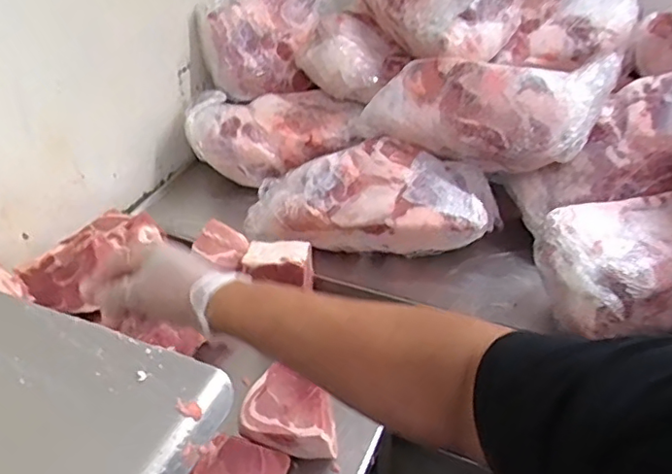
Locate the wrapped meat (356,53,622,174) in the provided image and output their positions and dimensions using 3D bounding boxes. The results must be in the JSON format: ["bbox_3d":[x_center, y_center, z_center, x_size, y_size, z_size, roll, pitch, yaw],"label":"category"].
[{"bbox_3d":[0.243,-0.221,0.975,0.384,0.130,0.192,13,40,20],"label":"wrapped meat"}]

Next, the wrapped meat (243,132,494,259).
[{"bbox_3d":[0.056,-0.062,0.973,0.397,0.138,0.149,1,38,6],"label":"wrapped meat"}]

